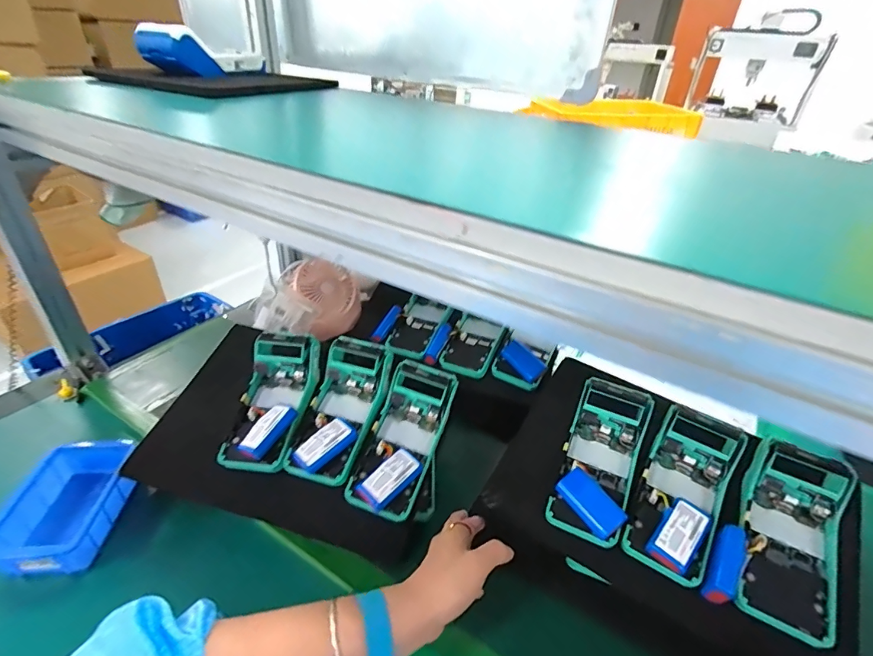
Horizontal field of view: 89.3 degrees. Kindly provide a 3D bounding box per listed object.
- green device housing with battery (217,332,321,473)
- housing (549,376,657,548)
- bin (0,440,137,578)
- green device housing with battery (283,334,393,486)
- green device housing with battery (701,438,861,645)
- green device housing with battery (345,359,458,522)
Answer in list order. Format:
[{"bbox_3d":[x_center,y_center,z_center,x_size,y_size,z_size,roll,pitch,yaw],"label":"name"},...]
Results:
[{"bbox_3d":[-0.199,0.089,0.541,0.079,0.058,0.166,5,54,2],"label":"green device housing with battery"},{"bbox_3d":[0.181,0.145,0.491,0.074,0.049,0.168,18,60,20],"label":"housing"},{"bbox_3d":[-0.413,0.200,0.503,0.098,0.057,0.148,-1,34,-7],"label":"bin"},{"bbox_3d":[-0.113,0.099,0.533,0.083,0.057,0.172,11,58,10],"label":"green device housing with battery"},{"bbox_3d":[0.337,0.202,0.425,0.094,0.056,0.178,27,63,31],"label":"green device housing with battery"},{"bbox_3d":[-0.038,0.128,0.510,0.079,0.060,0.170,14,57,15],"label":"green device housing with battery"}]

